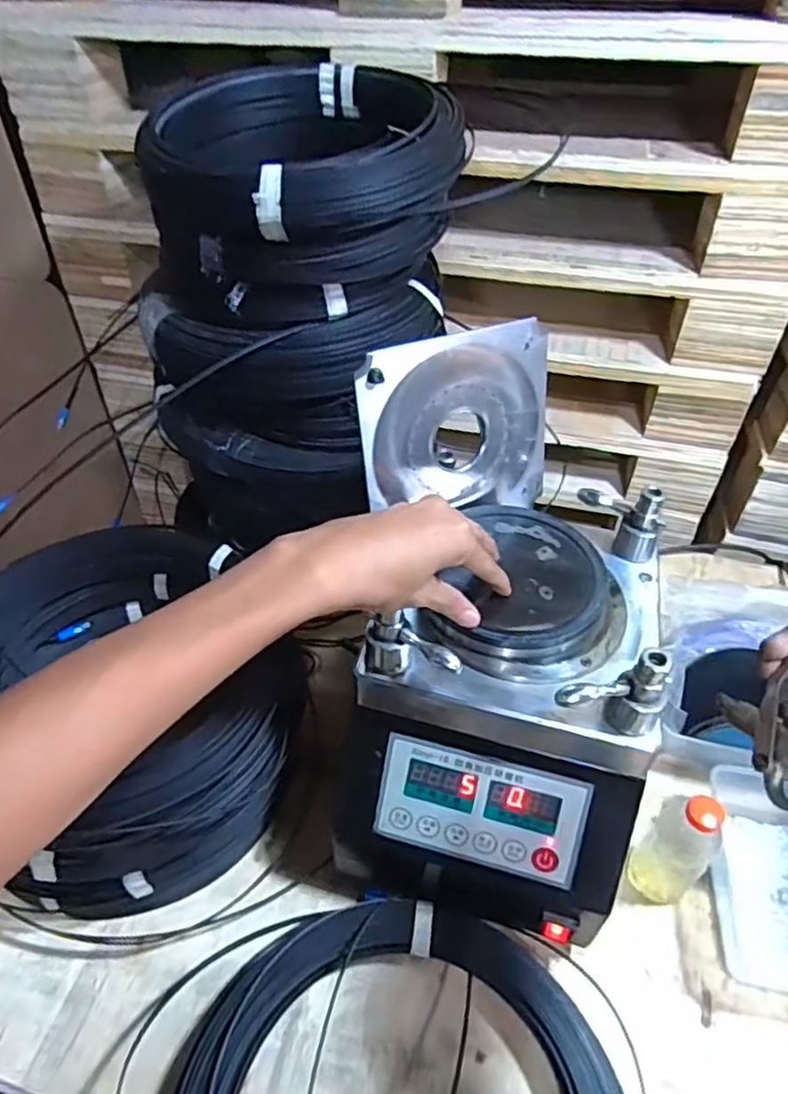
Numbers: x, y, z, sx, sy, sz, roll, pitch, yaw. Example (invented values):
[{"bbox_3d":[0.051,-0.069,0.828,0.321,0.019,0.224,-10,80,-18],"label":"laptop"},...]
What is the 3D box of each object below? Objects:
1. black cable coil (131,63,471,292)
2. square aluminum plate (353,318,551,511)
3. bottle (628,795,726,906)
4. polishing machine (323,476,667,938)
[{"bbox_3d":[-0.091,-0.374,0.654,0.289,0.125,0.252,-26,50,-25],"label":"black cable coil"},{"bbox_3d":[0.054,-0.094,0.538,0.172,0.155,0.010,-16,33,-20],"label":"square aluminum plate"},{"bbox_3d":[0.238,0.253,0.550,0.049,0.134,0.042,31,52,28],"label":"bottle"},{"bbox_3d":[0.086,0.128,0.548,0.221,0.251,0.261,8,45,8],"label":"polishing machine"}]

